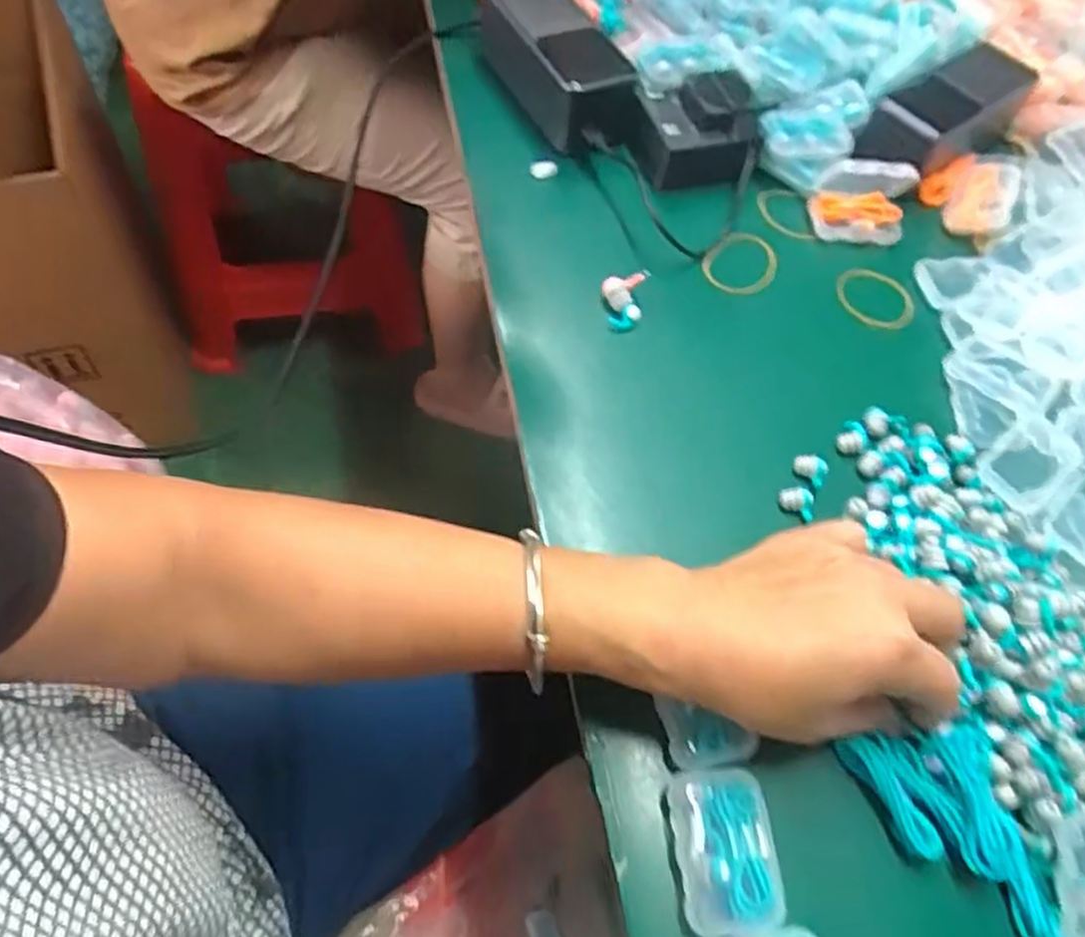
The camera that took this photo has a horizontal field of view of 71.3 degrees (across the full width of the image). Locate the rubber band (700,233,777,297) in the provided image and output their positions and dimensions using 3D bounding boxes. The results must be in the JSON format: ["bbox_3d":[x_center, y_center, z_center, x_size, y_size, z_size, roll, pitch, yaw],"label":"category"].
[{"bbox_3d":[0.122,-0.125,0.458,0.039,0.005,0.057,40,62,9],"label":"rubber band"}]

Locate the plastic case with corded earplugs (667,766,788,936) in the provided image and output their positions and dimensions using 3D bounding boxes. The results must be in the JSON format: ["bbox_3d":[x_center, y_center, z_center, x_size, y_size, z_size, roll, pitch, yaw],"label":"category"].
[{"bbox_3d":[0.069,0.144,0.286,0.037,0.012,0.055,-2,60,-8],"label":"plastic case with corded earplugs"}]

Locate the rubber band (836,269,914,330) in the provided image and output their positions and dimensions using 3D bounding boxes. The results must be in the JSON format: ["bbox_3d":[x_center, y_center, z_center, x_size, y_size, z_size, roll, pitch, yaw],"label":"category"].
[{"bbox_3d":[0.198,-0.104,0.455,0.046,0.007,0.047,5,64,-4],"label":"rubber band"}]

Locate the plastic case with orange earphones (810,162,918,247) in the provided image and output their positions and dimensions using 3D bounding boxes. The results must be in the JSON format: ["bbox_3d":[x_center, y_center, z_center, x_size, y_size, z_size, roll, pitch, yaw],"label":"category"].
[{"bbox_3d":[0.200,-0.169,0.471,0.057,0.042,0.037,3,59,-5],"label":"plastic case with orange earphones"}]

